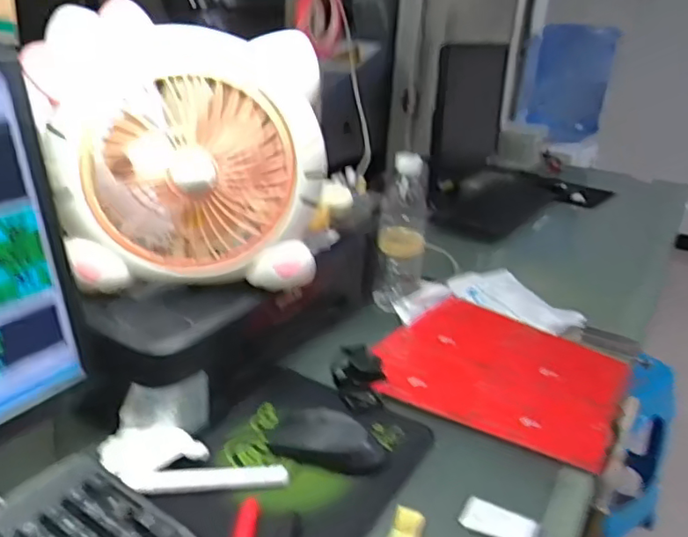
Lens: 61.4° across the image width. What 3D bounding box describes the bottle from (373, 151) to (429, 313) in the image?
[{"bbox_3d":[0.090,-0.061,0.858,0.072,0.210,0.063,5,24,2],"label":"bottle"}]

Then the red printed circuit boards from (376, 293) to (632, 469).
[{"bbox_3d":[0.205,0.122,0.757,0.291,0.019,0.288,17,27,27],"label":"red printed circuit boards"}]

